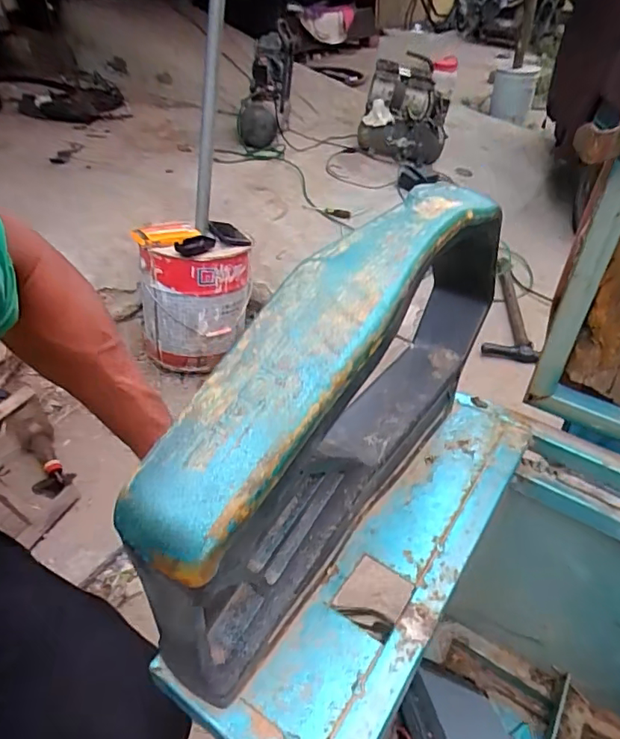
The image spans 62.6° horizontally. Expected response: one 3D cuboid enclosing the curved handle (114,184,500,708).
[{"bbox_3d":[0.035,0.014,0.308,0.048,0.192,0.318,26,45,26],"label":"curved handle"}]

